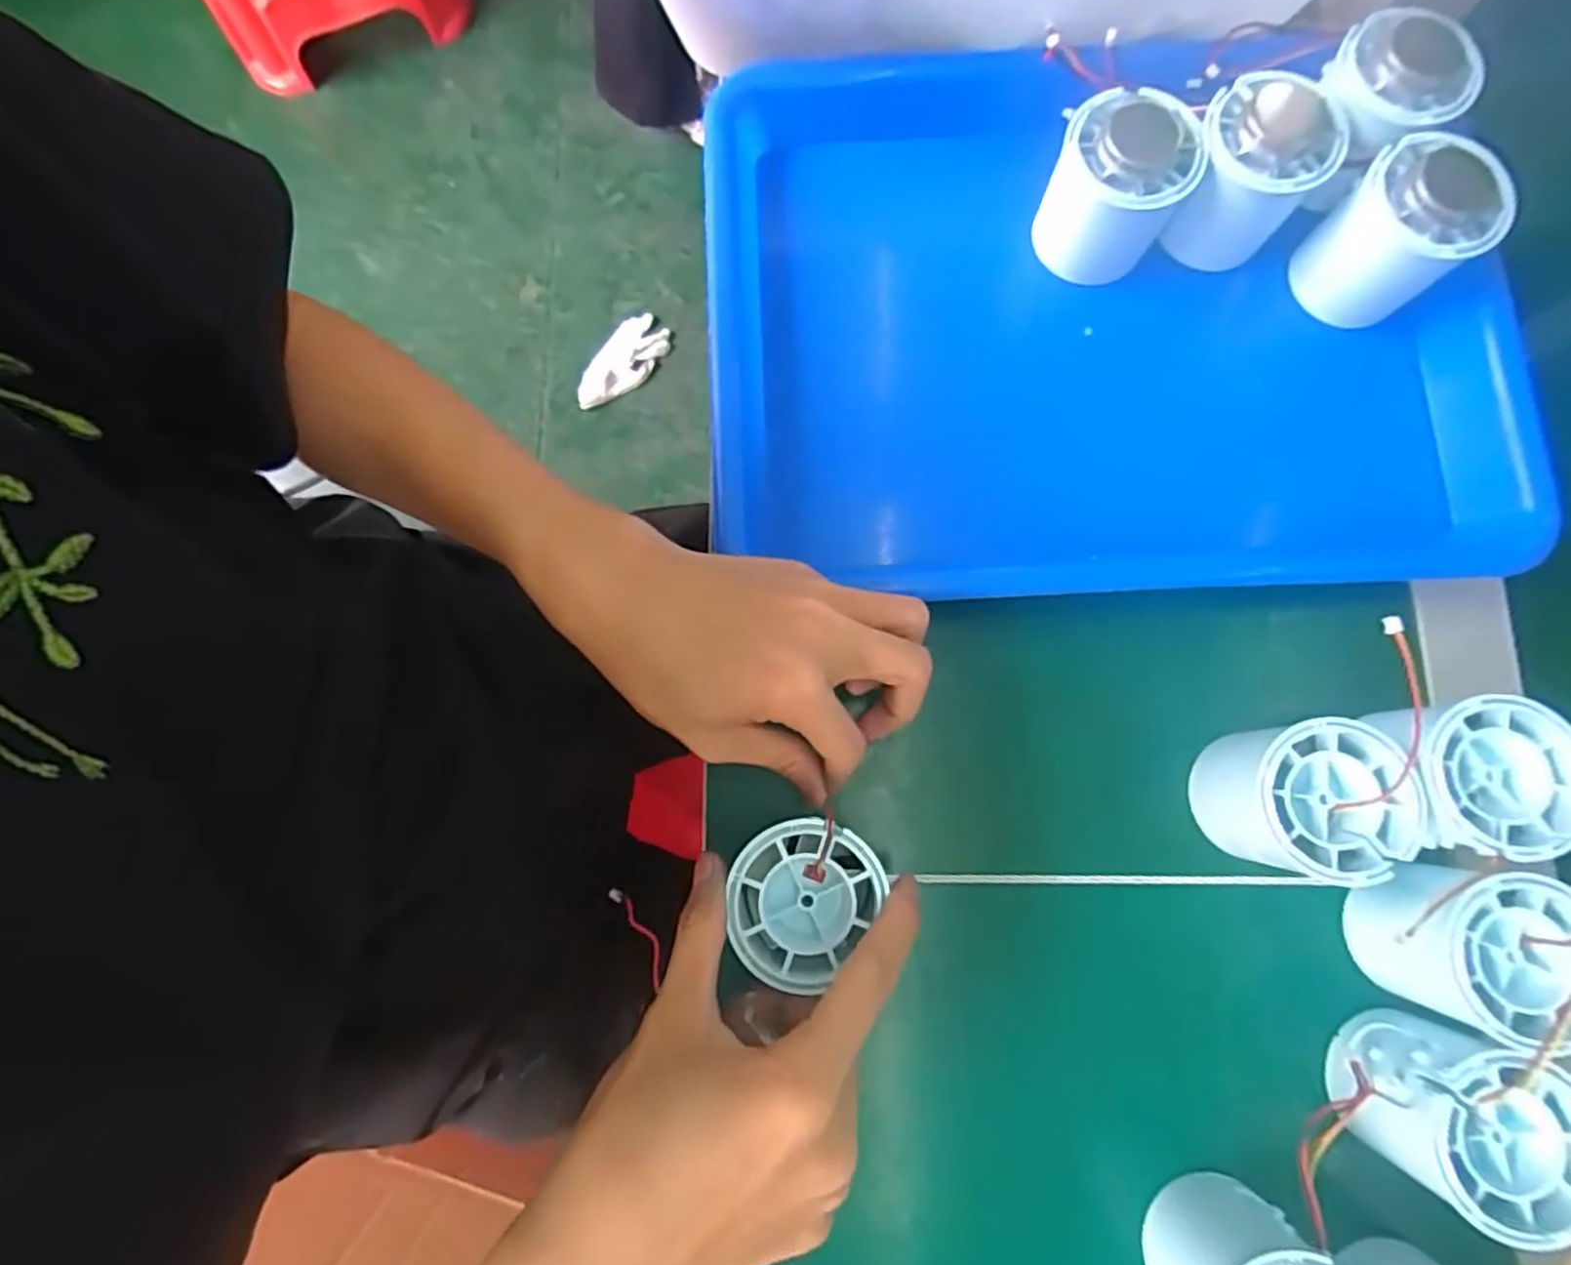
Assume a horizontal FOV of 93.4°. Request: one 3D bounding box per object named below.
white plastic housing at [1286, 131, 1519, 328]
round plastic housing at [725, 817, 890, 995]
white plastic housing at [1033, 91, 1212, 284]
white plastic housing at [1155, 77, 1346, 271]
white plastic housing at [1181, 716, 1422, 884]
[{"bbox_3d":[0.256,-0.166,0.313,0.053,0.054,0.054,-39,82,-6],"label":"white plastic housing"},{"bbox_3d":[0.005,0.092,0.259,0.048,0.020,0.055,30,81,6],"label":"round plastic housing"},{"bbox_3d":[0.138,-0.187,0.318,0.056,0.054,0.059,39,82,7],"label":"white plastic housing"},{"bbox_3d":[0.199,-0.198,0.319,0.053,0.057,0.060,36,82,6],"label":"white plastic housing"},{"bbox_3d":[0.191,0.062,0.282,0.050,0.061,0.052,0,80,0],"label":"white plastic housing"}]

